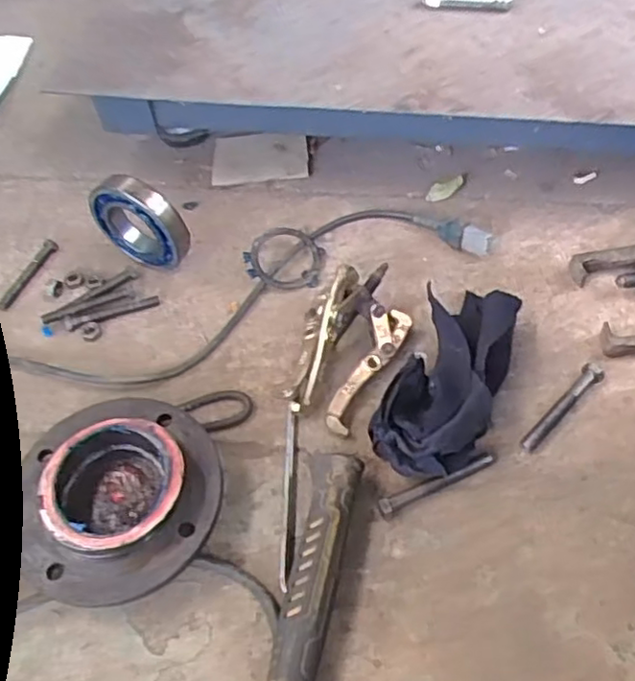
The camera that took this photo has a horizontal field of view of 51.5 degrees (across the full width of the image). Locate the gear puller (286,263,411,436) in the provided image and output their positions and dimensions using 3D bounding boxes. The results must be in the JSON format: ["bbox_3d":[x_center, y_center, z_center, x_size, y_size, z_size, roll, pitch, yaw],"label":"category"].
[{"bbox_3d":[0.022,-0.005,0.549,0.087,0.069,0.148,18,59,16],"label":"gear puller"}]

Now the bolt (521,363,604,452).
[{"bbox_3d":[0.198,0.053,0.534,0.100,0.014,0.015,-38,61,-21],"label":"bolt"}]

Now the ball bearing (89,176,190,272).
[{"bbox_3d":[-0.166,-0.106,0.615,0.093,0.100,0.023,19,59,16],"label":"ball bearing"}]

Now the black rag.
[{"bbox_3d":[0.109,0.020,0.534,0.083,0.054,0.191,18,59,16],"label":"black rag"}]

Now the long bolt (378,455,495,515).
[{"bbox_3d":[0.091,0.107,0.502,0.098,0.017,0.013,-23,57,-12],"label":"long bolt"}]

